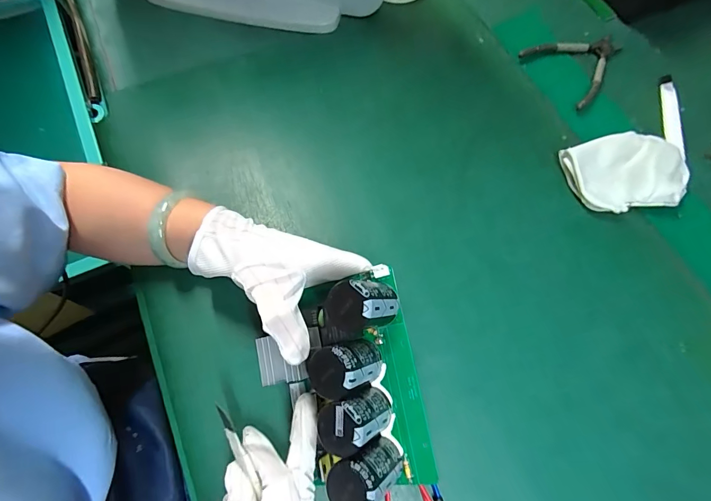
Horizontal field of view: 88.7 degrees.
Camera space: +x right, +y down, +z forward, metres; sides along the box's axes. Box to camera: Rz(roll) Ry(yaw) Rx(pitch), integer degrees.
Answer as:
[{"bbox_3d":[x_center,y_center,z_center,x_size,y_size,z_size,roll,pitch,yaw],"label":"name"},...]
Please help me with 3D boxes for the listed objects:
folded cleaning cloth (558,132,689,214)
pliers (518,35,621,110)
[{"bbox_3d":[0.302,-0.087,0.409,0.123,0.026,0.086,-6,70,-5],"label":"folded cleaning cloth"},{"bbox_3d":[0.301,-0.255,0.481,0.141,0.008,0.105,-36,75,-14],"label":"pliers"}]

